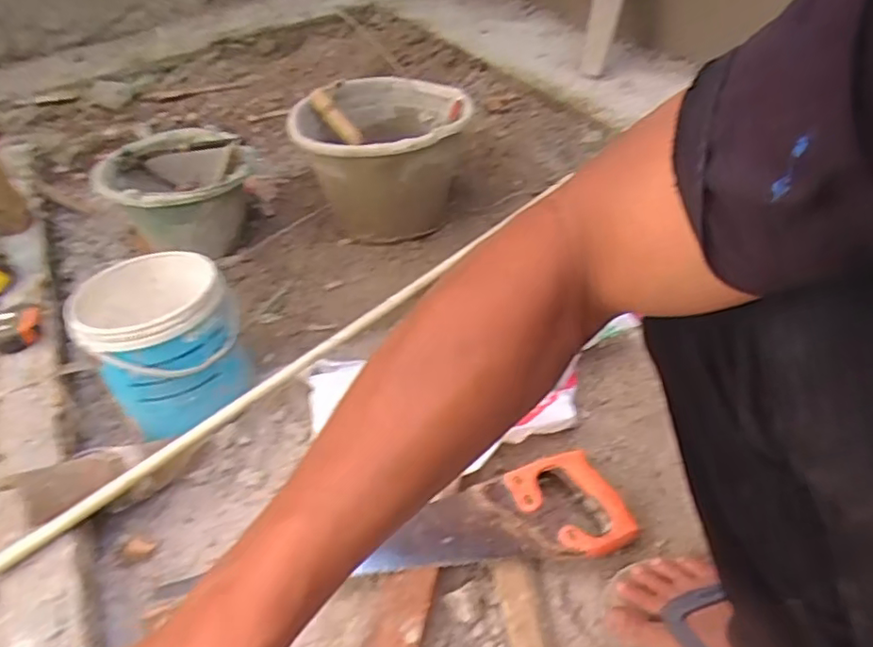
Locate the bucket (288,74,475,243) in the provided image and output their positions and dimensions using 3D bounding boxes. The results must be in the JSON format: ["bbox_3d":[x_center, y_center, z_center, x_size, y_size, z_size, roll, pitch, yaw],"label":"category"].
[{"bbox_3d":[-0.079,-0.301,1.074,0.267,0.215,0.322,-1,45,7],"label":"bucket"}]

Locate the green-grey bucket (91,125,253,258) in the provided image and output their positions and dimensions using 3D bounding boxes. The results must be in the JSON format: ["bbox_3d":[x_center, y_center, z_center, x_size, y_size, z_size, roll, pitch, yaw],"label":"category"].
[{"bbox_3d":[-0.435,-0.210,1.059,0.238,0.171,0.226,-4,44,4],"label":"green-grey bucket"}]

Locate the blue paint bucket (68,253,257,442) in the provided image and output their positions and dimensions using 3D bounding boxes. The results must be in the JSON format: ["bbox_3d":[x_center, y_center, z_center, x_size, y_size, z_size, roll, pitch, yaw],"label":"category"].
[{"bbox_3d":[-0.349,0.021,0.793,0.173,0.173,0.187,-28,48,-20],"label":"blue paint bucket"}]

